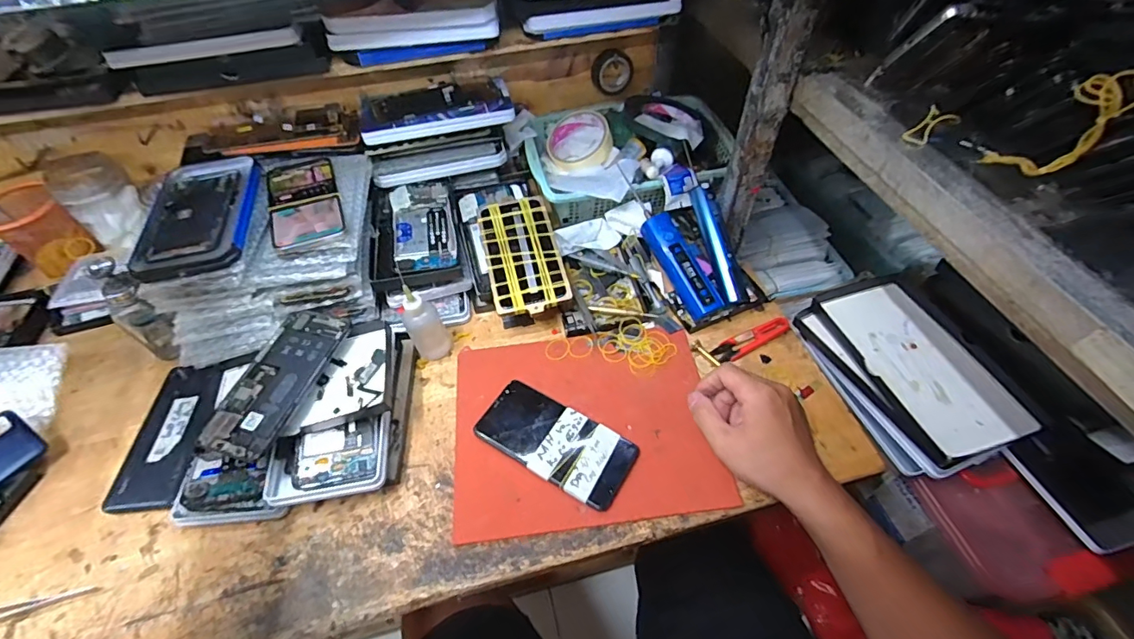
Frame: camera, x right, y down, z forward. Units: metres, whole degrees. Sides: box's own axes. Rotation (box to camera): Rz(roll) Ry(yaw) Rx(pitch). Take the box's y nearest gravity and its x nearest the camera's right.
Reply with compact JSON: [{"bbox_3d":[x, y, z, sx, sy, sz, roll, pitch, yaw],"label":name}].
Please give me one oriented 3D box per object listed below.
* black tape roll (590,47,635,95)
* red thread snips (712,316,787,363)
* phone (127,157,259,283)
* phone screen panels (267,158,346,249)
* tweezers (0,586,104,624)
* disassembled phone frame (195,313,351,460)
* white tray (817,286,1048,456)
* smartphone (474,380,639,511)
[{"bbox_3d":[0.064,-0.343,0.682,0.060,0.060,0.027,-2,52,1],"label":"black tape roll"},{"bbox_3d":[0.204,0.021,0.547,0.096,0.012,0.024,-23,57,-16],"label":"red thread snips"},{"bbox_3d":[-0.384,-0.115,0.517,0.101,0.015,0.195,-12,53,-7],"label":"phone"},{"bbox_3d":[-0.287,-0.132,0.537,0.070,0.007,0.143,-19,54,-12],"label":"phone screen panels"},{"bbox_3d":[-0.465,0.246,0.406,0.137,0.004,0.017,-12,53,-7],"label":"tweezers"},{"bbox_3d":[-0.284,0.059,0.478,0.076,0.009,0.155,13,56,14],"label":"disassembled phone frame"},{"bbox_3d":[0.348,0.040,0.489,0.102,0.020,0.189,-13,53,-8],"label":"white tray"},{"bbox_3d":[-0.012,0.117,0.478,0.150,0.014,0.072,25,57,20],"label":"smartphone"}]

